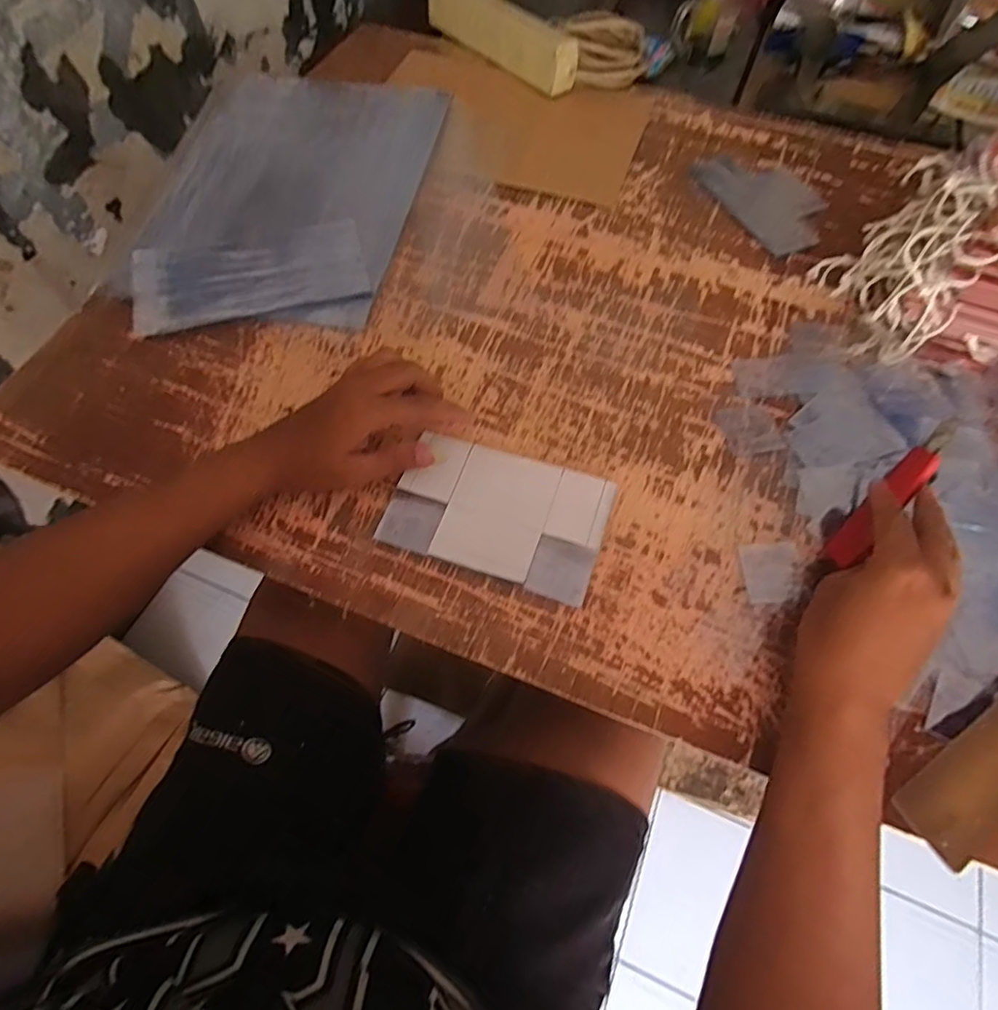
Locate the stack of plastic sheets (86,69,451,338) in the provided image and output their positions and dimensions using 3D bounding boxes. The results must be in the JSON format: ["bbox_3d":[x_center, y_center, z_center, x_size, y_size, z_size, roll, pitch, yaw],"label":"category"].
[{"bbox_3d":[-0.239,-0.359,0.644,0.286,0.023,0.440,9,63,5],"label":"stack of plastic sheets"}]

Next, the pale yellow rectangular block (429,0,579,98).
[{"bbox_3d":[-0.003,-0.629,0.762,0.047,0.058,0.269,-36,68,-17],"label":"pale yellow rectangular block"}]

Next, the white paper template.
[{"bbox_3d":[0.003,0.005,0.462,0.160,0.004,0.102,17,70,9],"label":"white paper template"}]

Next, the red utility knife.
[{"bbox_3d":[0.307,-0.013,0.441,0.160,0.037,0.020,-42,69,-13],"label":"red utility knife"}]

